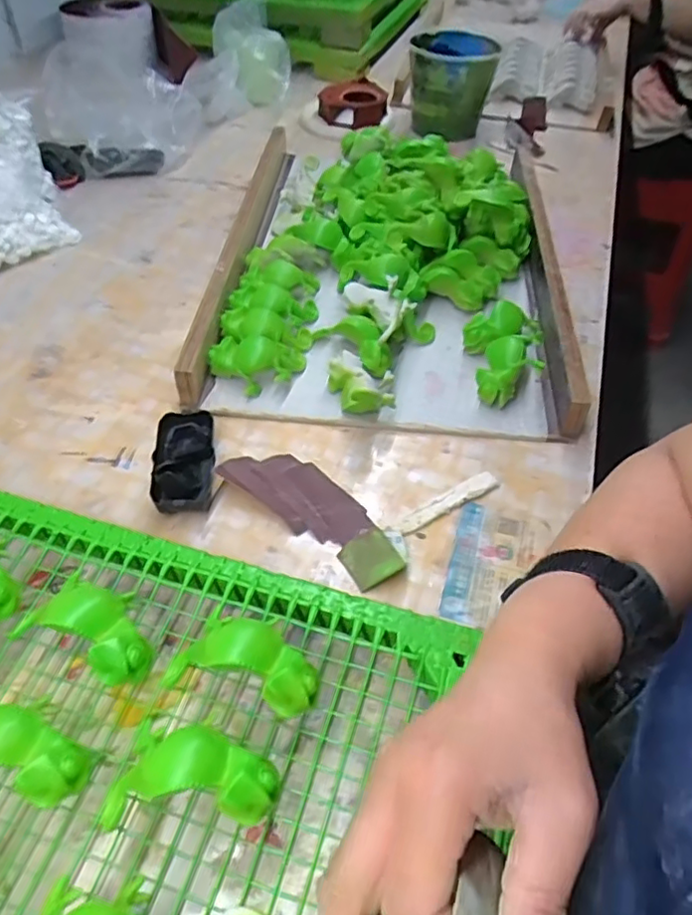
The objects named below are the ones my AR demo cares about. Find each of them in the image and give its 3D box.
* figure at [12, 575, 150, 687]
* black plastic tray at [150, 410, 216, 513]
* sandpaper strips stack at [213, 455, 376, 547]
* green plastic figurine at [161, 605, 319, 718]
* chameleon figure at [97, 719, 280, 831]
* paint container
[{"bbox_3d":[-0.165,0.109,0.404,0.093,0.045,0.050,23,53,16],"label":"figure"},{"bbox_3d":[-0.146,0.005,0.565,0.051,0.029,0.109,-6,50,-8],"label":"black plastic tray"},{"bbox_3d":[-0.040,0.028,0.554,0.135,0.023,0.067,28,54,19],"label":"sandpaper strips stack"},{"bbox_3d":[-0.061,0.123,0.393,0.096,0.042,0.057,16,51,11],"label":"green plastic figurine"},{"bbox_3d":[-0.089,0.176,0.347,0.098,0.030,0.050,-2,48,13],"label":"chameleon figure"},{"bbox_3d":[0.162,-0.574,0.976,0.126,0.131,0.107,14,50,9],"label":"paint container"}]

